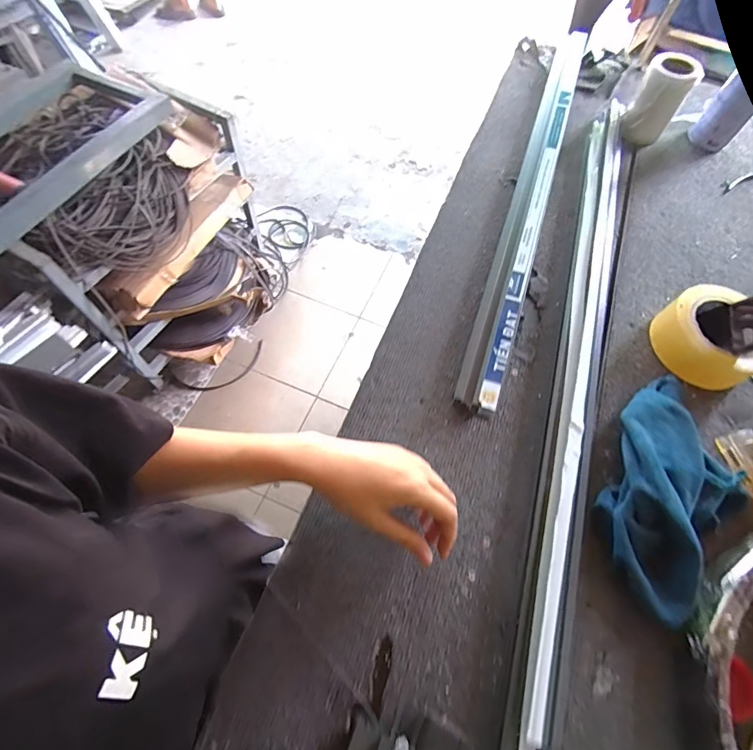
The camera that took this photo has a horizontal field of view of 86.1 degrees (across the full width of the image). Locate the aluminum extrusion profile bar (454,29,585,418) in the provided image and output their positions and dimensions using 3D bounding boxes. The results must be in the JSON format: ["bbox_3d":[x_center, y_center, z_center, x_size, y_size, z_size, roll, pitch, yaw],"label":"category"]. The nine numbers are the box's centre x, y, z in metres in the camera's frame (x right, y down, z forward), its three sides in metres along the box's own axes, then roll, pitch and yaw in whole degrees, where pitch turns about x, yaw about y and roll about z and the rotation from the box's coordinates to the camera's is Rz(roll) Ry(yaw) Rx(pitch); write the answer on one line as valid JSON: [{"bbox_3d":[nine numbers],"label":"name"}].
[{"bbox_3d":[0.238,-0.296,0.611,0.047,0.024,0.787,19,65,7],"label":"aluminum extrusion profile bar"}]

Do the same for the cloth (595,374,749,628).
[{"bbox_3d":[0.294,0.106,0.403,0.128,0.053,0.225,41,69,16],"label":"cloth"}]

